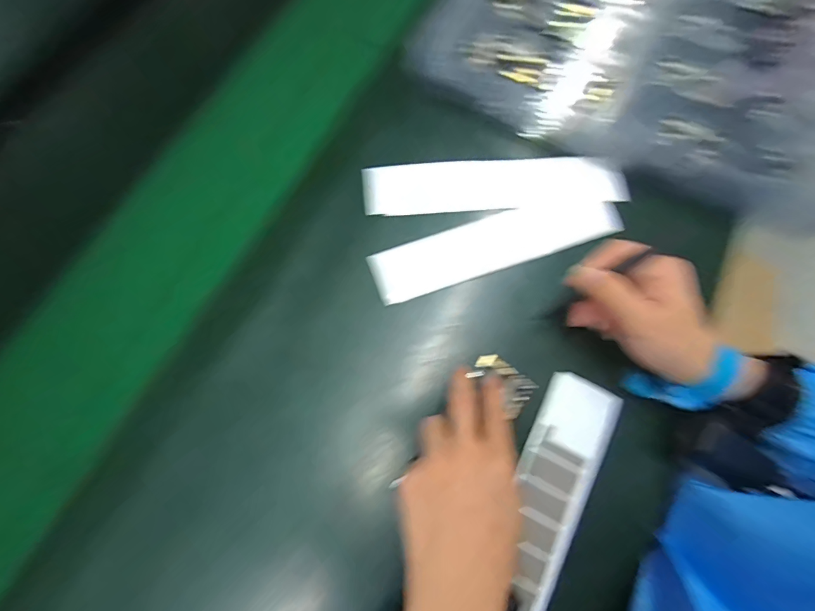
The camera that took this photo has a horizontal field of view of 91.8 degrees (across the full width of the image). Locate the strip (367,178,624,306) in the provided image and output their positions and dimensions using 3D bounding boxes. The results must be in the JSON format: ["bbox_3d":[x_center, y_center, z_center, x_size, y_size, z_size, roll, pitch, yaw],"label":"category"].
[{"bbox_3d":[0.082,-0.059,0.359,0.232,0.008,0.051,-18,78,-7],"label":"strip"}]

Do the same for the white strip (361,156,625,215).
[{"bbox_3d":[0.081,-0.115,0.373,0.242,0.006,0.049,-4,79,-2],"label":"white strip"}]

